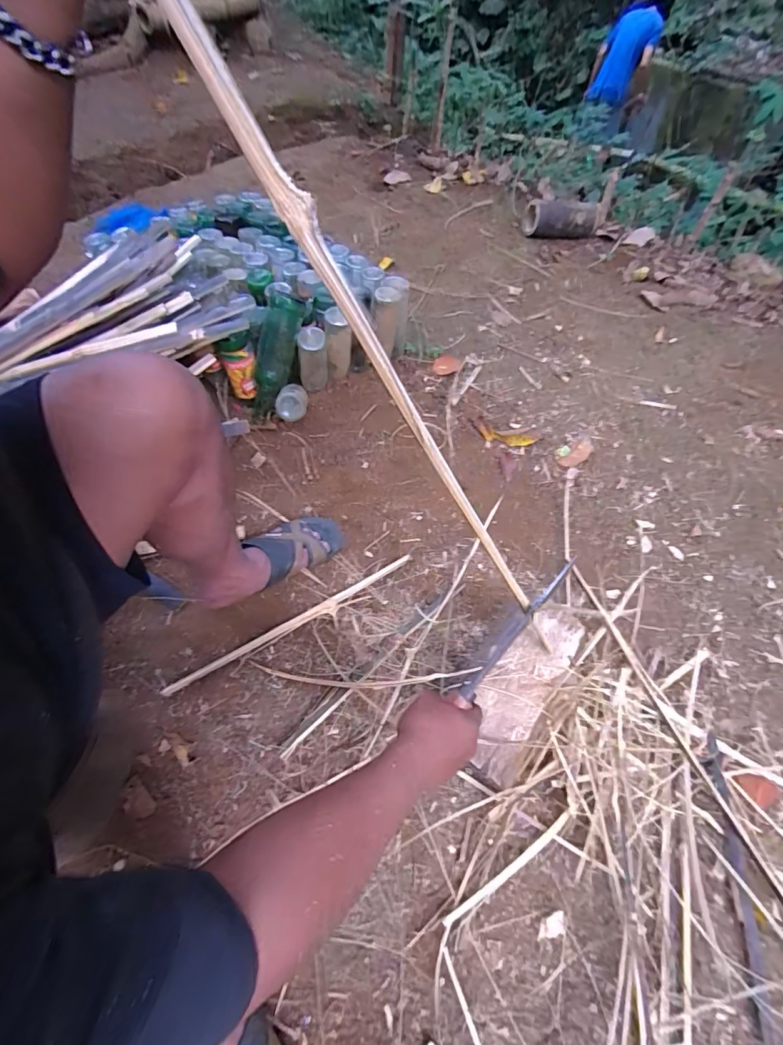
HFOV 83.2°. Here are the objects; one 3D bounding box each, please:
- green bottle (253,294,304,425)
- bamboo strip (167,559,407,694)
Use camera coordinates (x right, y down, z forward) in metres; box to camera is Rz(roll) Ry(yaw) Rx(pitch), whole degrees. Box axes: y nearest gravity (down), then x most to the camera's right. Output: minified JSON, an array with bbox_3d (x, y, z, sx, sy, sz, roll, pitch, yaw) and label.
[{"bbox_3d":[-0.250,-0.338,0.934,0.072,0.264,0.058,29,25,15],"label":"green bottle"},{"bbox_3d":[-0.169,0.181,0.797,0.472,0.013,0.029,-27,63,-17],"label":"bamboo strip"}]

